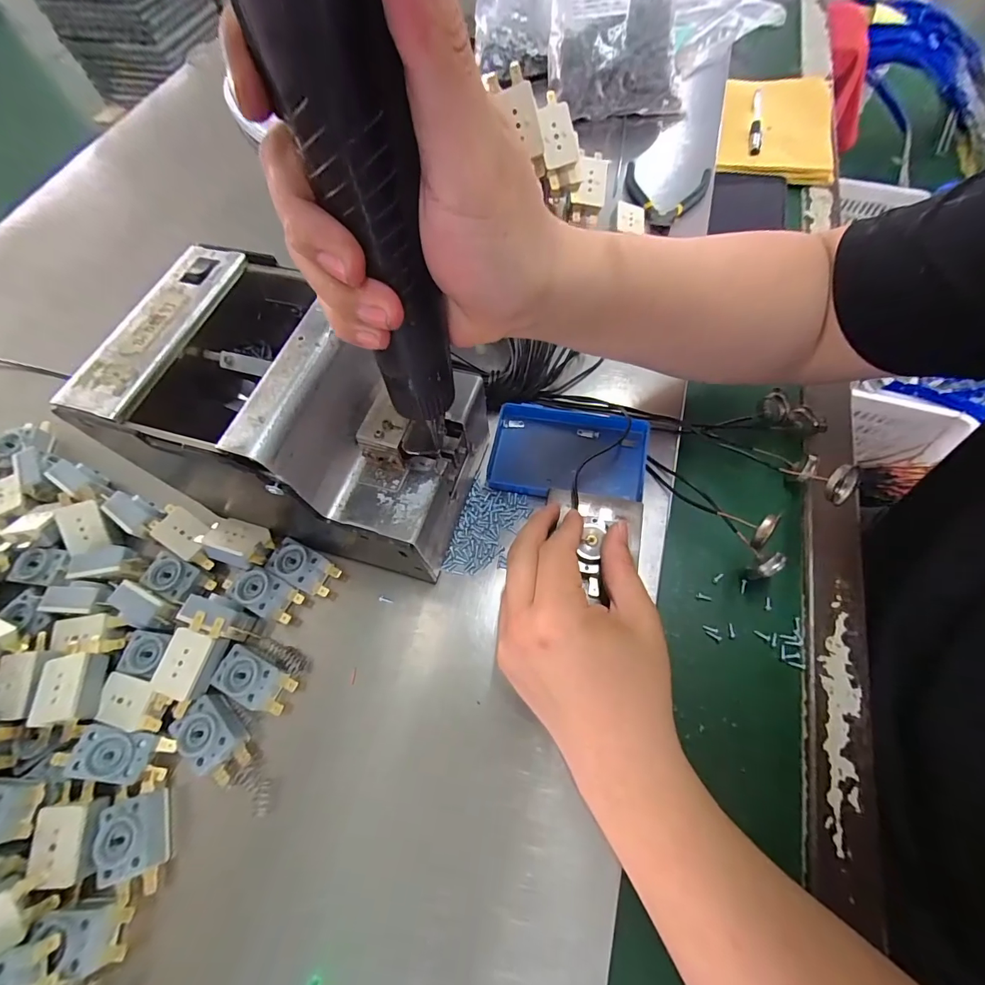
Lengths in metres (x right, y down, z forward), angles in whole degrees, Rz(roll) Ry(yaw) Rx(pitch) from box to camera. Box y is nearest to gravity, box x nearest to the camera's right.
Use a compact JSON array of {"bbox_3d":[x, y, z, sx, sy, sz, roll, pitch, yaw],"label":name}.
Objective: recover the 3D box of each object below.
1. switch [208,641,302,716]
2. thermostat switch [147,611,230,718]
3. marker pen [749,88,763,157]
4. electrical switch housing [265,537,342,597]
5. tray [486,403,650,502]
[{"bbox_3d":[-0.151,0.120,0.277,0.048,0.025,0.027,23,68,13],"label":"switch"},{"bbox_3d":[-0.188,0.105,0.267,0.028,0.015,0.056,11,66,8],"label":"thermostat switch"},{"bbox_3d":[0.326,-0.460,0.535,0.012,0.010,0.158,14,66,9],"label":"marker pen"},{"bbox_3d":[-0.133,0.055,0.307,0.046,0.023,0.026,25,68,13],"label":"electrical switch housing"},{"bbox_3d":[0.058,-0.029,0.333,0.114,0.031,0.068,9,65,7],"label":"tray"}]

